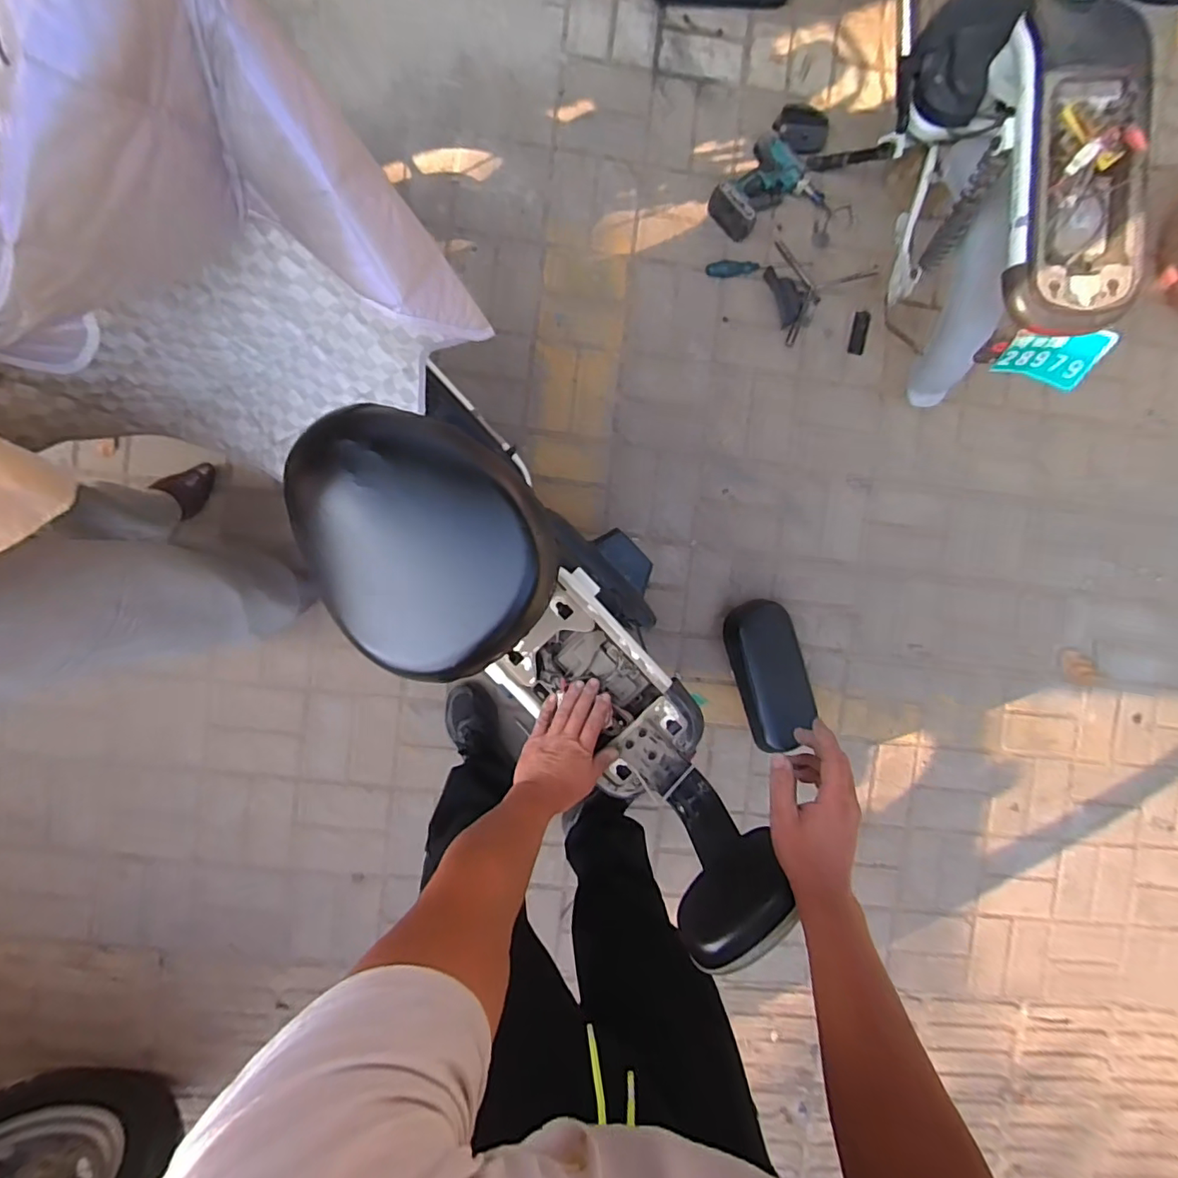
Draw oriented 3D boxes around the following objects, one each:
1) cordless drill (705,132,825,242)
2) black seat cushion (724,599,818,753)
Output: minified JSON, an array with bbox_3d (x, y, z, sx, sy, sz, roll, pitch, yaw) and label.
[{"bbox_3d":[0.378,-0.826,1.140,0.176,0.068,0.218,38,90,-5],"label":"cordless drill"},{"bbox_3d":[0.390,0.181,1.152,0.155,0.046,0.321,-18,94,-3],"label":"black seat cushion"}]

